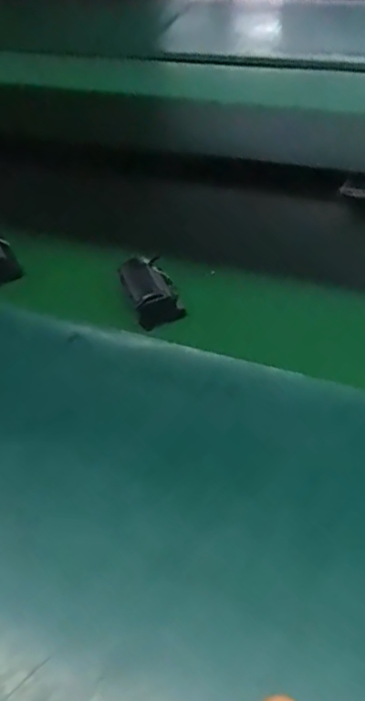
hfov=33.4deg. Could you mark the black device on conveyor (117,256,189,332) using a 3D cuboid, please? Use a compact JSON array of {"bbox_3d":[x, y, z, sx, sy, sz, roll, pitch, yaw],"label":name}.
[{"bbox_3d":[-0.030,-0.060,0.593,0.047,0.054,0.057,-21,47,-12],"label":"black device on conveyor"}]

